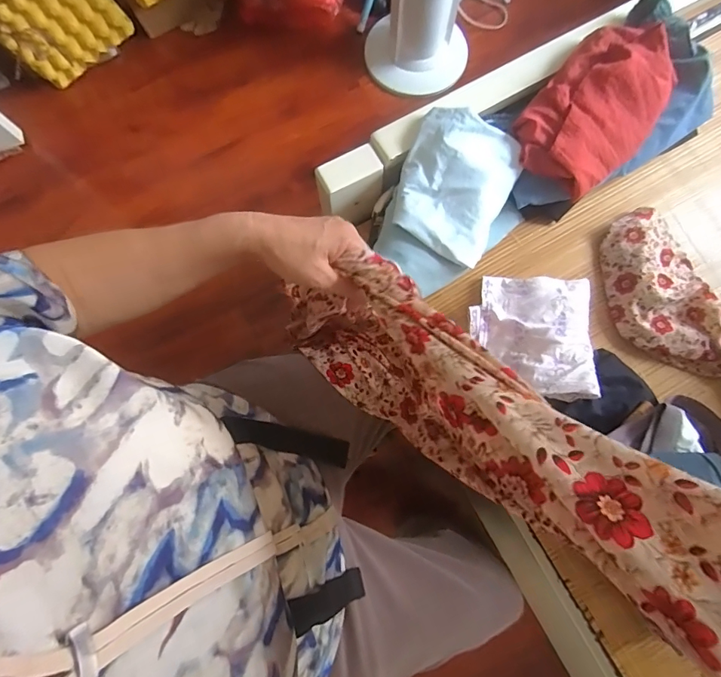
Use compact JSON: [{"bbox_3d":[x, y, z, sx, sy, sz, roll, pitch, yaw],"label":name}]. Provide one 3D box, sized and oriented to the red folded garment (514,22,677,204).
[{"bbox_3d":[0.352,-0.344,0.622,0.165,0.060,0.248,37,82,7],"label":"red folded garment"}]

